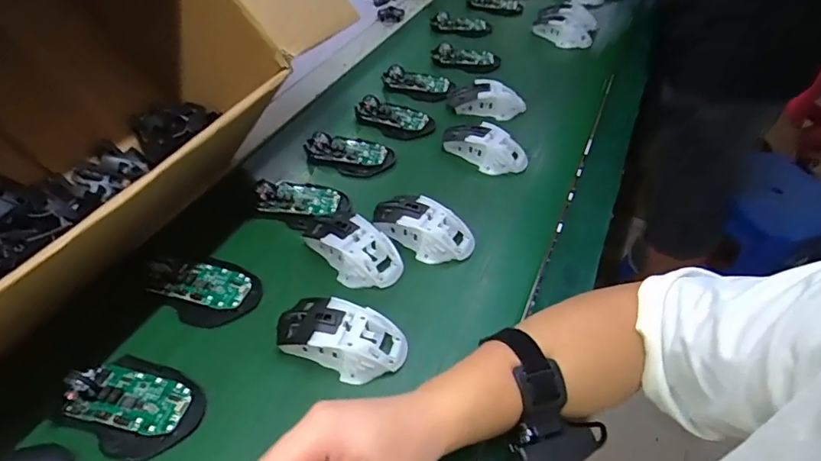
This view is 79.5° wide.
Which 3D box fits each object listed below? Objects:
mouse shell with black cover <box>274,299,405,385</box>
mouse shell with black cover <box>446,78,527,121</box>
[{"bbox_3d":[-0.061,0.091,0.438,0.112,0.032,0.058,18,47,14],"label":"mouse shell with black cover"},{"bbox_3d":[0.111,-0.197,0.726,0.110,0.035,0.057,18,47,14],"label":"mouse shell with black cover"}]

